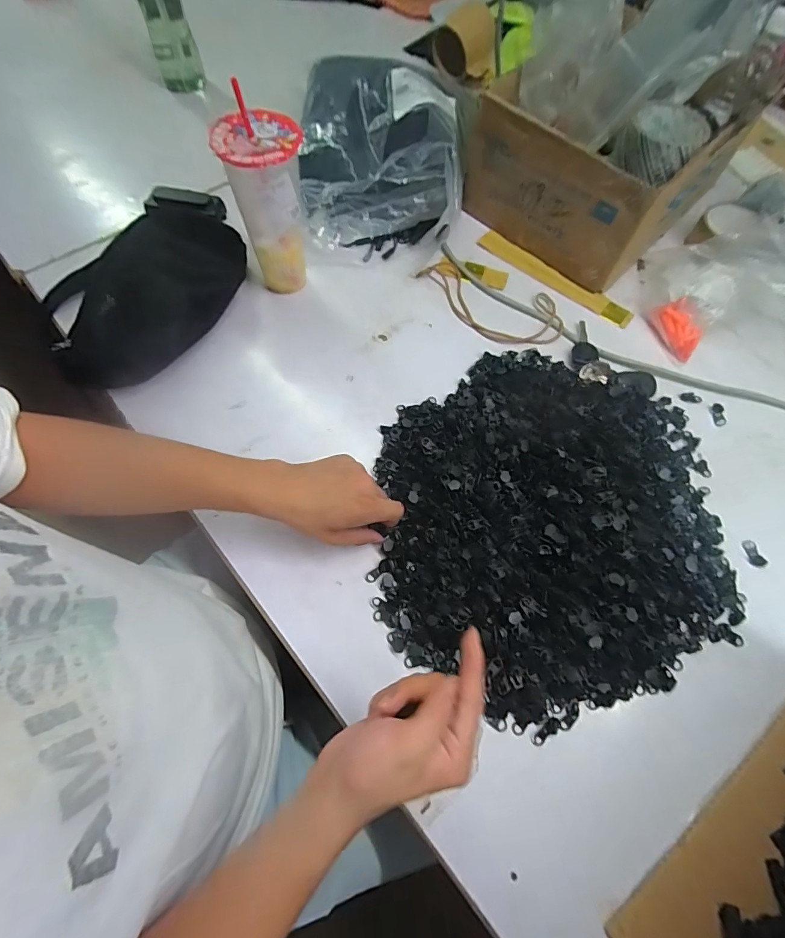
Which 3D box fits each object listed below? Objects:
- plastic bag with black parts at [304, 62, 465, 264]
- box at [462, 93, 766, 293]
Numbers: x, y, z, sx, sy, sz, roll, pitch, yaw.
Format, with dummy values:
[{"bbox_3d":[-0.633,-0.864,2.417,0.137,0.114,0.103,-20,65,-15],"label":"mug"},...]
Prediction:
[{"bbox_3d":[-0.020,-0.442,0.611,0.213,0.129,0.315,2,65,-1],"label":"plastic bag with black parts"},{"bbox_3d":[0.285,-0.417,0.607,0.252,0.155,0.271,42,71,16],"label":"box"}]

